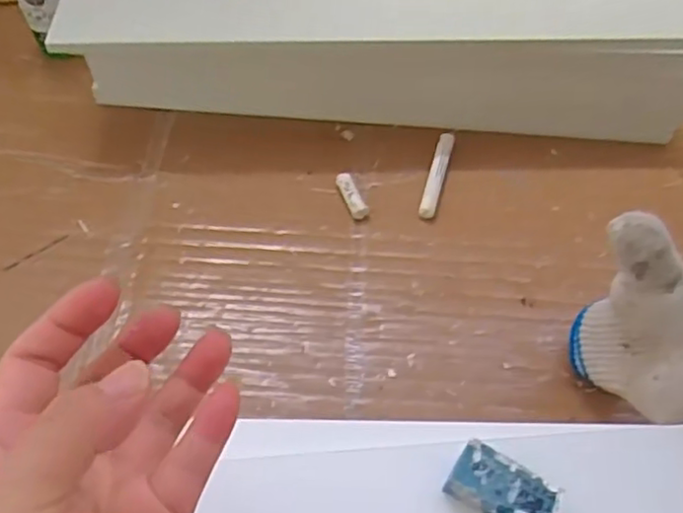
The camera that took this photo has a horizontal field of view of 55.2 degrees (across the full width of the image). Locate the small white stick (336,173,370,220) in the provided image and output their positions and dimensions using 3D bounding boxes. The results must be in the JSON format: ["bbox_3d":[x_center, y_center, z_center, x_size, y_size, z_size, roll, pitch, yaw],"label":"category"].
[{"bbox_3d":[0.009,-0.050,0.537,0.015,0.011,0.045,-15,57,-11],"label":"small white stick"}]

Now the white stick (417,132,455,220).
[{"bbox_3d":[0.081,-0.070,0.550,0.014,0.011,0.094,14,56,9],"label":"white stick"}]

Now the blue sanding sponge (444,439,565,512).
[{"bbox_3d":[0.078,0.114,0.315,0.050,0.019,0.025,28,58,16],"label":"blue sanding sponge"}]

